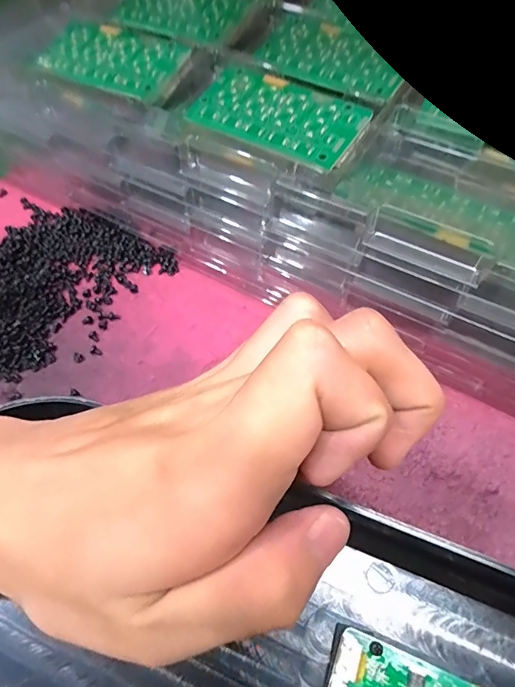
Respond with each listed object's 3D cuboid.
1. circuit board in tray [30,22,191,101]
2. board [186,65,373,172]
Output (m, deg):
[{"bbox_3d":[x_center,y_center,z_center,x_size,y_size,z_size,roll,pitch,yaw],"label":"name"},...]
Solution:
[{"bbox_3d":[-0.088,-0.176,0.274,0.087,0.007,0.055,23,66,13],"label":"circuit board in tray"},{"bbox_3d":[0.009,-0.123,0.242,0.092,0.007,0.045,32,68,17],"label":"board"}]

